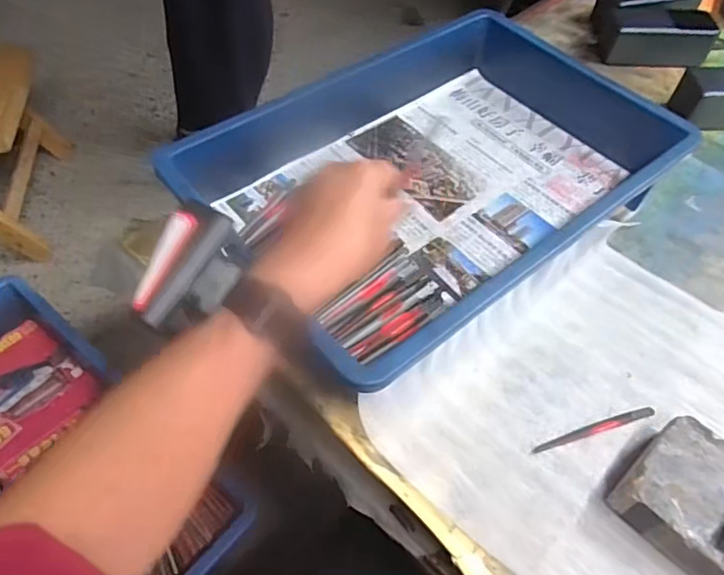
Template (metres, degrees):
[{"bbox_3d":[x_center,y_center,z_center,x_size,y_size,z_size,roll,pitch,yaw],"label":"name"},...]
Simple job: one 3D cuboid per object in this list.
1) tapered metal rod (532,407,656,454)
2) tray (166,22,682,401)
[{"bbox_3d":[0.177,0.107,0.442,0.102,0.005,0.010,-14,55,-13],"label":"tapered metal rod"},{"bbox_3d":[0.069,-0.110,0.555,0.416,0.076,0.296,-32,60,-24],"label":"tray"}]

